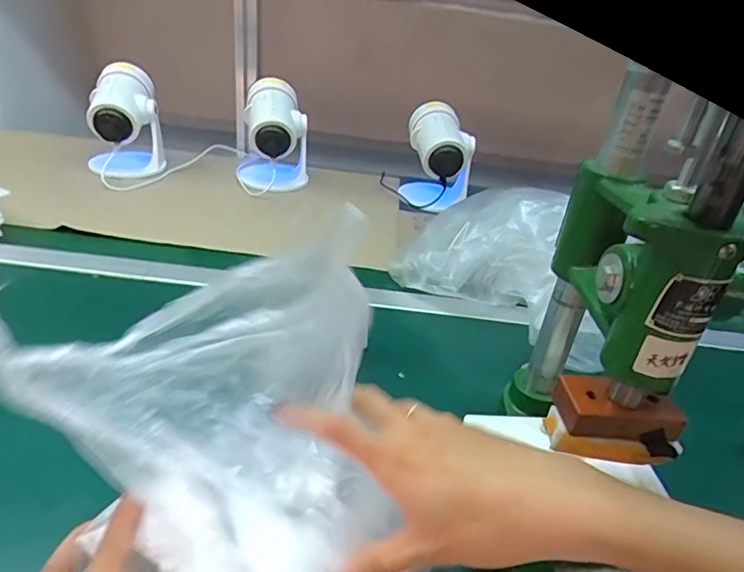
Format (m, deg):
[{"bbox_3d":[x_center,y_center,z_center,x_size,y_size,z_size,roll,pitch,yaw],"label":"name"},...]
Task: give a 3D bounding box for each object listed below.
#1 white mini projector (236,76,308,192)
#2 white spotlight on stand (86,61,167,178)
[{"bbox_3d":[-0.170,-0.261,0.901,0.109,0.151,0.138,-1,32,-14],"label":"white mini projector"},{"bbox_3d":[-0.410,-0.270,0.865,0.108,0.158,0.103,-9,35,-25],"label":"white spotlight on stand"}]

